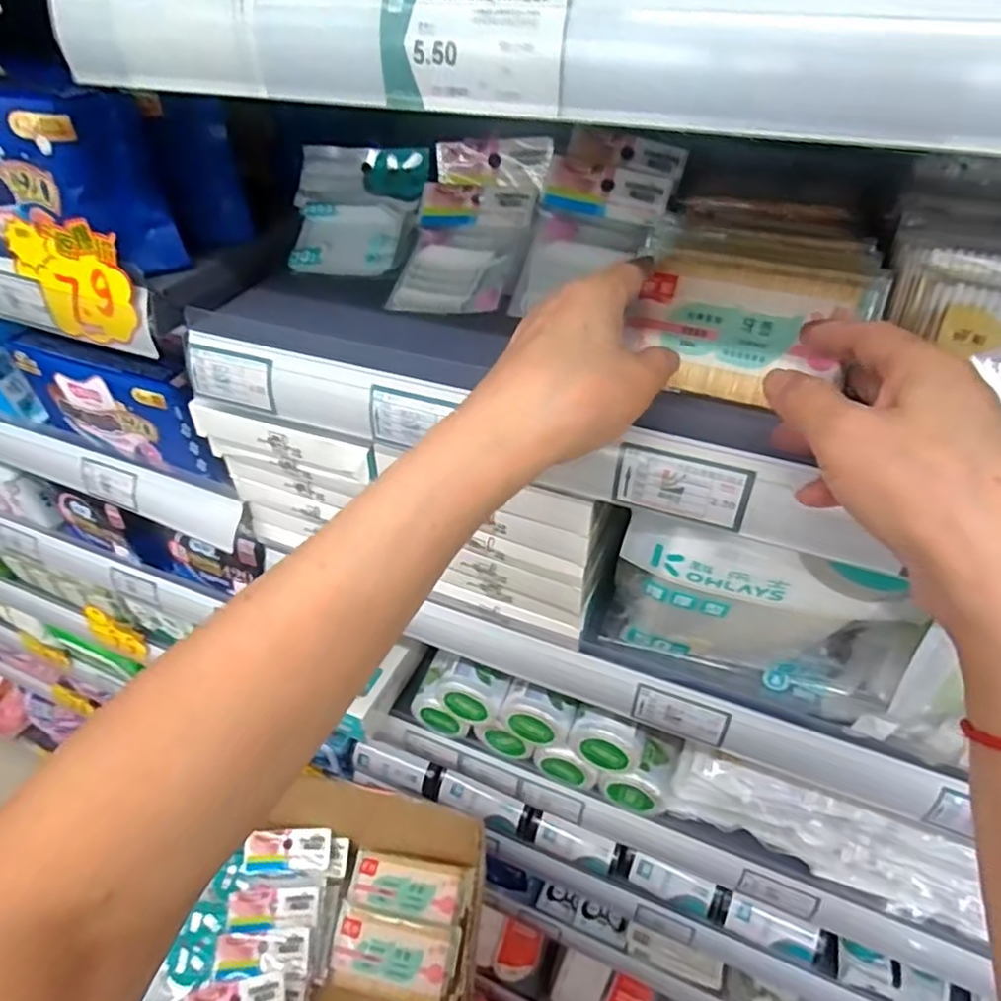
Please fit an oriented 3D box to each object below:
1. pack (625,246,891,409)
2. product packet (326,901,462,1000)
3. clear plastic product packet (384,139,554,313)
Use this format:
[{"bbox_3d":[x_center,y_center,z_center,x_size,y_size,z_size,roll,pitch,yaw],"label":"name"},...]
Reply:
[{"bbox_3d":[0.128,-0.089,0.339,0.114,0.075,0.016,16,5,16],"label":"pack"},{"bbox_3d":[-0.101,0.428,0.613,0.117,0.010,0.064,9,67,8],"label":"product packet"},{"bbox_3d":[-0.022,-0.187,0.451,0.086,0.021,0.145,7,66,15],"label":"clear plastic product packet"}]

